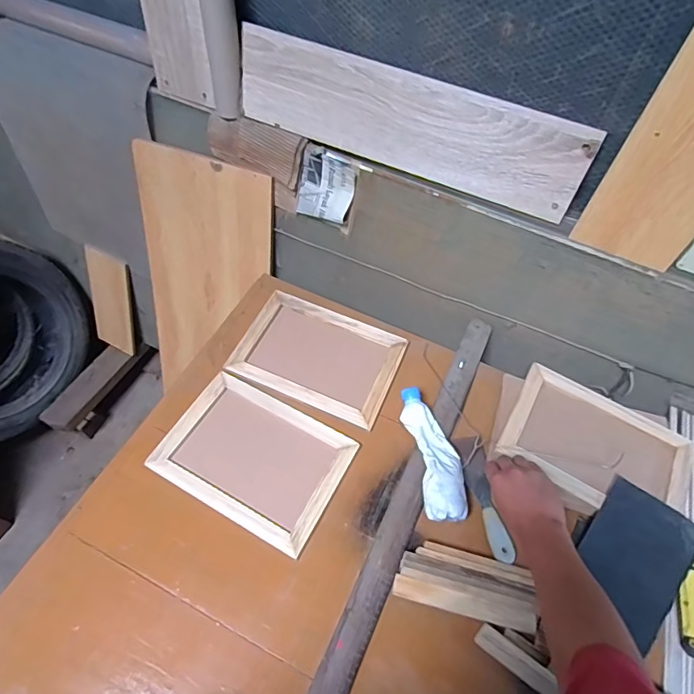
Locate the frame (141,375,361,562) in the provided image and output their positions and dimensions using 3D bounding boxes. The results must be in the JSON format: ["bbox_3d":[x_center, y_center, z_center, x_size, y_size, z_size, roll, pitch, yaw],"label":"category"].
[{"bbox_3d":[-0.151,0.179,0.756,0.285,0.014,0.207,26,58,13],"label":"frame"}]

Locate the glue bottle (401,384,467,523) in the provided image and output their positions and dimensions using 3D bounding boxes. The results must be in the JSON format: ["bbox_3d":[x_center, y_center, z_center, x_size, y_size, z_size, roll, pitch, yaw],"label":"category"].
[{"bbox_3d":[0.142,0.174,0.756,0.075,0.044,0.225,-7,57,-8],"label":"glue bottle"}]

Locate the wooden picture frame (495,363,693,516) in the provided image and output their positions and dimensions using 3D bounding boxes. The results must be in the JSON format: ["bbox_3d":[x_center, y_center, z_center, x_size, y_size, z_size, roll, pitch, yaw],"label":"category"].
[{"bbox_3d":[0.432,0.169,0.776,0.298,0.028,0.215,29,56,13],"label":"wooden picture frame"}]

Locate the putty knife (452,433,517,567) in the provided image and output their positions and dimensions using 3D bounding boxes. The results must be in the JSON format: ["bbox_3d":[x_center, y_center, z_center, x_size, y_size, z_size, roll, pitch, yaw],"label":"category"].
[{"bbox_3d":[0.224,0.240,0.738,0.049,0.013,0.200,-5,56,-7],"label":"putty knife"}]

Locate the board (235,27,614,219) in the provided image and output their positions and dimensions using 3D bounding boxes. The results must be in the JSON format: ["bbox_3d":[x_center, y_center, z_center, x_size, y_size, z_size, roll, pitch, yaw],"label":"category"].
[{"bbox_3d":[0.097,-0.390,0.792,0.619,0.150,0.016,23,39,10],"label":"board"}]

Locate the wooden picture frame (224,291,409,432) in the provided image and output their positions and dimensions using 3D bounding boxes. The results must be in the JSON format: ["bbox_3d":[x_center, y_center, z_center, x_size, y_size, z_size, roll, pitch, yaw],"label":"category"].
[{"bbox_3d":[-0.052,0.011,0.871,0.294,0.014,0.208,21,57,11],"label":"wooden picture frame"}]

